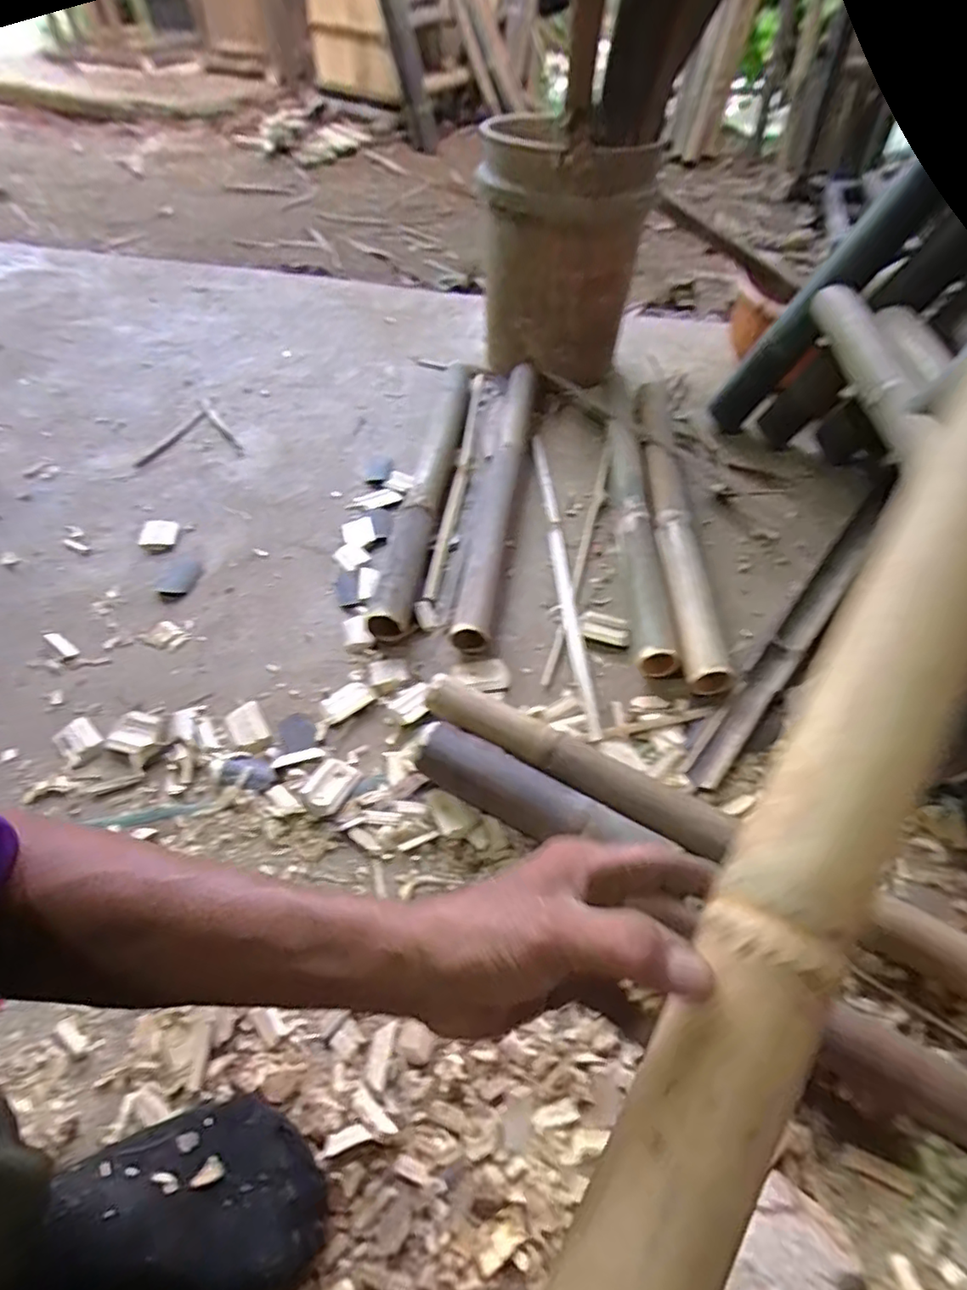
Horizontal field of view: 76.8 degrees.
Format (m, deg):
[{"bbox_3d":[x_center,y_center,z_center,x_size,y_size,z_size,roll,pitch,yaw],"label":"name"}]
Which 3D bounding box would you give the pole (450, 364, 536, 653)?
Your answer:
[{"bbox_3d":[0.027,-0.249,0.942,0.060,0.050,0.628,7,52,5],"label":"pole"}]

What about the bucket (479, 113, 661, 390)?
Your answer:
[{"bbox_3d":[0.132,-0.670,1.076,0.271,0.367,0.232,8,52,6],"label":"bucket"}]

